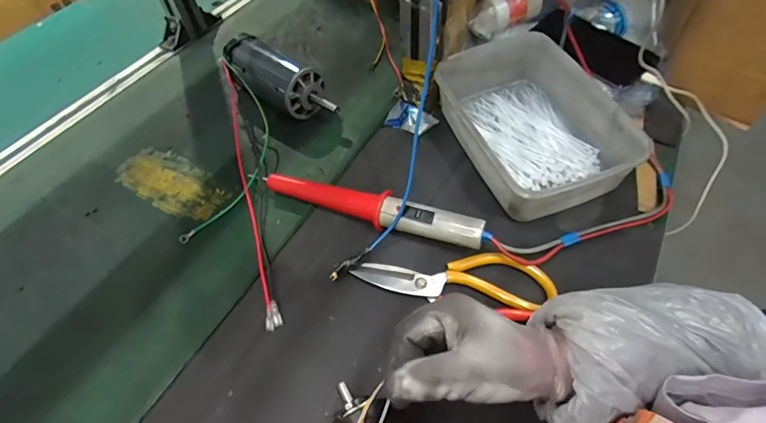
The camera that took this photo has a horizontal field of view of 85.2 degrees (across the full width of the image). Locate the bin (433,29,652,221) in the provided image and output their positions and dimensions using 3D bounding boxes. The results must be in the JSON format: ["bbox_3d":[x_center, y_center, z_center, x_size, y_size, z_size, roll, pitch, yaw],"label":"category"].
[{"bbox_3d":[0.168,-0.102,0.477,0.154,0.086,0.211,-18,54,-9],"label":"bin"}]

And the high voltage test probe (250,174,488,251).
[{"bbox_3d":[-0.019,-0.006,0.445,0.256,0.040,0.033,19,57,17],"label":"high voltage test probe"}]

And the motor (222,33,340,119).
[{"bbox_3d":[-0.140,-0.176,0.573,0.195,0.059,0.062,33,62,25],"label":"motor"}]

